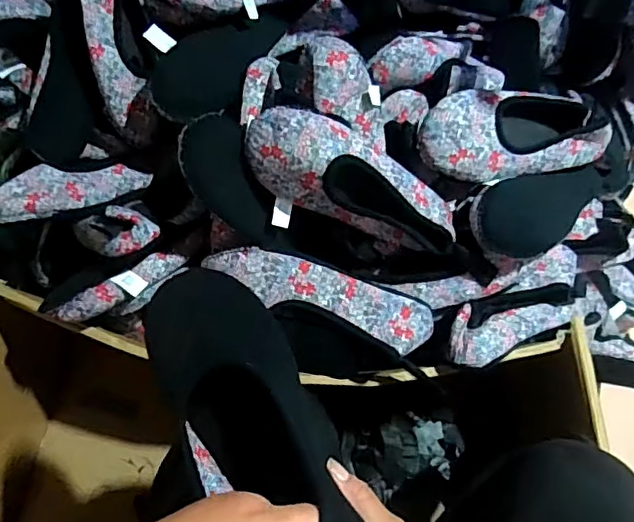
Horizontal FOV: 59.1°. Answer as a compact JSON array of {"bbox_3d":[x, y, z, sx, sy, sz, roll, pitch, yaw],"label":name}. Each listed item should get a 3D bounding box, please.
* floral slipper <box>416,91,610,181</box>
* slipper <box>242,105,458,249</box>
[{"bbox_3d":[0.235,-0.152,0.670,0.242,0.060,0.098,-7,97,-14],"label":"floral slipper"},{"bbox_3d":[0.038,-0.081,0.598,0.244,0.079,0.080,22,57,-18],"label":"slipper"}]

